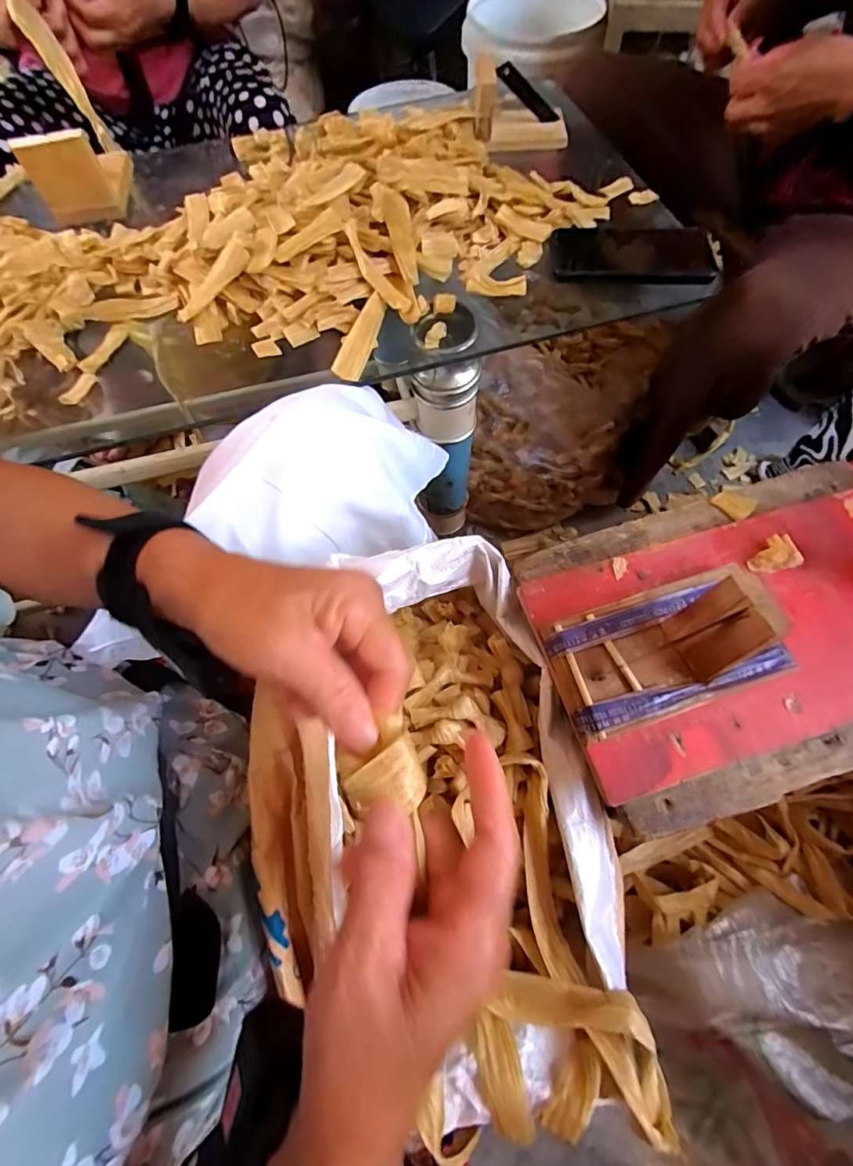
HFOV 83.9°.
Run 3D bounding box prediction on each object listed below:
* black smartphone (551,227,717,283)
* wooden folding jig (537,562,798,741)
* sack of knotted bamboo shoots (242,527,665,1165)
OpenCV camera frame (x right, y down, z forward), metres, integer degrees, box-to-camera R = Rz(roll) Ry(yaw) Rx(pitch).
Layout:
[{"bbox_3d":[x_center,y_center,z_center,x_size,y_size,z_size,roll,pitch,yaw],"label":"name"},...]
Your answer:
[{"bbox_3d":[0.222,-0.355,0.510,0.161,0.009,0.082,3,67,2],"label":"black smartphone"},{"bbox_3d":[0.170,0.036,0.314,0.160,0.087,0.086,-16,68,-5],"label":"wooden folding jig"},{"bbox_3d":[0.008,0.161,0.325,0.223,0.130,0.364,-15,68,-5],"label":"sack of knotted bamboo shoots"}]

